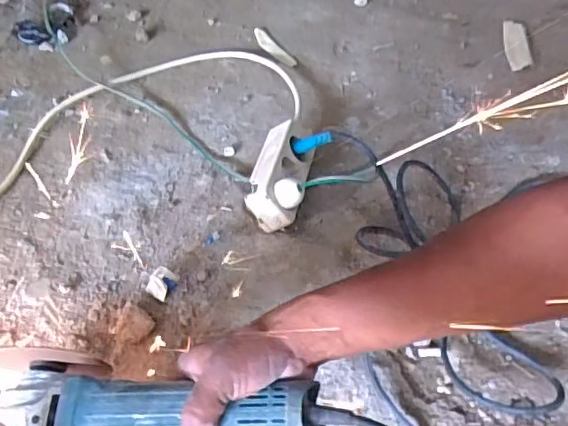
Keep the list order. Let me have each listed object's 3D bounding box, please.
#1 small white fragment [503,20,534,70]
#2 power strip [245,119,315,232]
[{"bbox_3d":[0.385,-0.279,0.960,0.040,0.009,0.125,4,51,5],"label":"small white fragment"},{"bbox_3d":[-0.002,-0.050,0.736,0.067,0.070,0.158,7,51,7],"label":"power strip"}]

